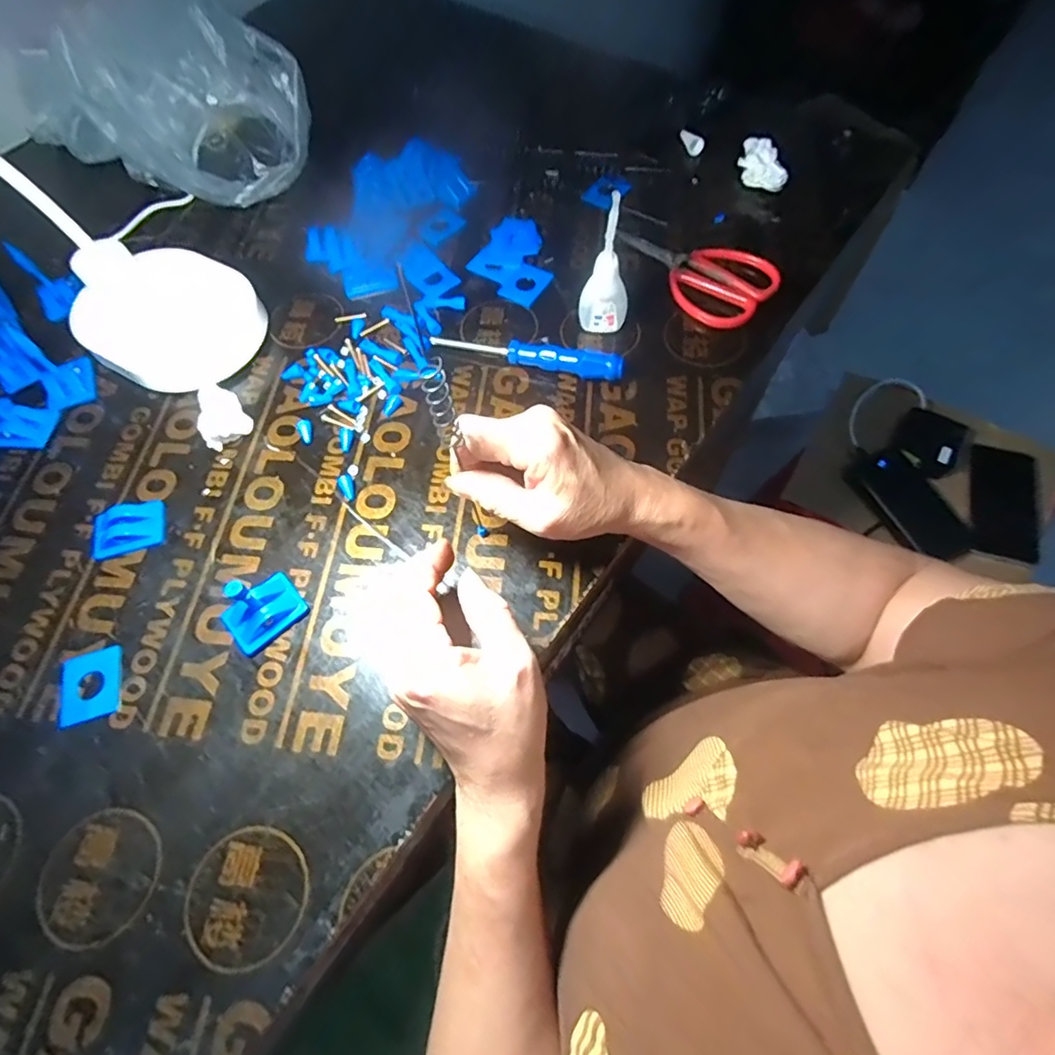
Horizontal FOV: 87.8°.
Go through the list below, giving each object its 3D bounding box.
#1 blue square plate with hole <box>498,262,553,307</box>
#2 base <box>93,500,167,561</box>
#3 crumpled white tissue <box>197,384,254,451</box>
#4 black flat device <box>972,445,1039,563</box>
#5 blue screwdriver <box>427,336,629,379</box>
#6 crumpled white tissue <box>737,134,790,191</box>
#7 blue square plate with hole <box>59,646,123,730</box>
[{"bbox_3d":[-0.001,-0.210,0.472,0.034,0.004,0.042,32,71,16],"label":"blue square plate with hole"},{"bbox_3d":[-0.274,0.000,0.378,0.044,0.010,0.037,-16,65,-4],"label":"base"},{"bbox_3d":[-0.226,-0.081,0.403,0.033,0.028,0.035,-33,68,-12],"label":"crumpled white tissue"},{"bbox_3d":[0.624,-0.031,0.716,0.089,0.014,0.160,17,70,1],"label":"black flat device"},{"bbox_3d":[-0.002,-0.134,0.425,0.152,0.020,0.016,13,67,9],"label":"blue screwdriver"},{"bbox_3d":[0.209,-0.326,0.490,0.016,0.029,0.058,-20,65,-6],"label":"crumpled white tissue"},{"bbox_3d":[-0.267,0.096,0.333,0.035,0.004,0.043,-19,65,-5],"label":"blue square plate with hole"}]

